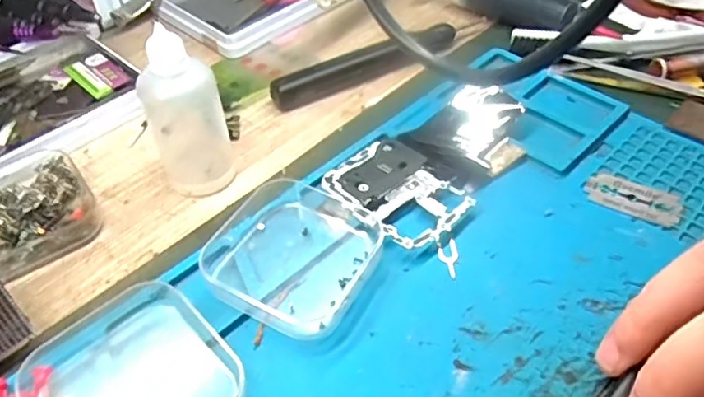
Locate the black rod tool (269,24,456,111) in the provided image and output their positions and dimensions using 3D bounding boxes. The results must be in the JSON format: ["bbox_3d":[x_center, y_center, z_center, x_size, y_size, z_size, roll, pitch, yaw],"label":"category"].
[{"bbox_3d":[0.011,-0.079,0.351,0.121,0.014,0.020,-23,49,-19],"label":"black rod tool"}]

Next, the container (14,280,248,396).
[{"bbox_3d":[-0.078,0.066,0.215,0.066,0.012,0.066,34,55,30],"label":"container"}]

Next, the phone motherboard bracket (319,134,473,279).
[{"bbox_3d":[0.025,0.000,0.276,0.047,0.007,0.077,-35,53,-28],"label":"phone motherboard bracket"}]

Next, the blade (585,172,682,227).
[{"bbox_3d":[0.130,-0.002,0.275,0.041,0.004,0.023,24,51,24],"label":"blade"}]

